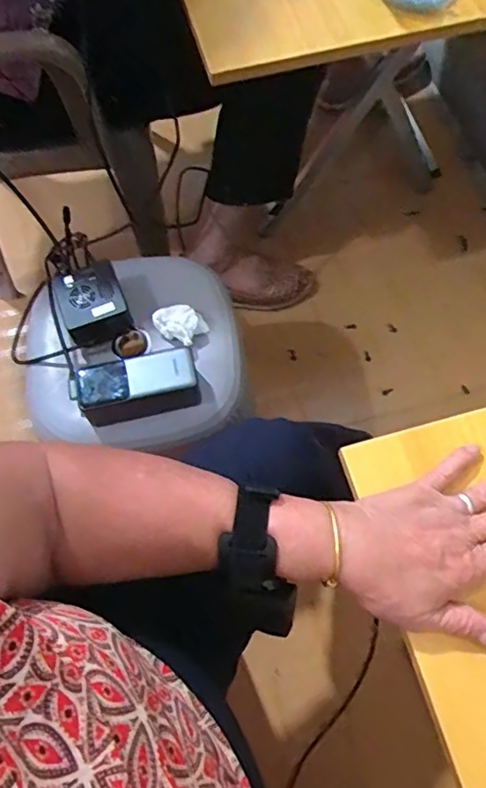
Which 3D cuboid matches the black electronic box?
[{"bbox_3d":[-0.177,-0.107,0.659,0.076,0.050,0.077,-22,69,-8],"label":"black electronic box"}]

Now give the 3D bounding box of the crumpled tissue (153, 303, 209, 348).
[{"bbox_3d":[-0.076,-0.087,0.658,0.060,0.035,0.046,27,71,12],"label":"crumpled tissue"}]

